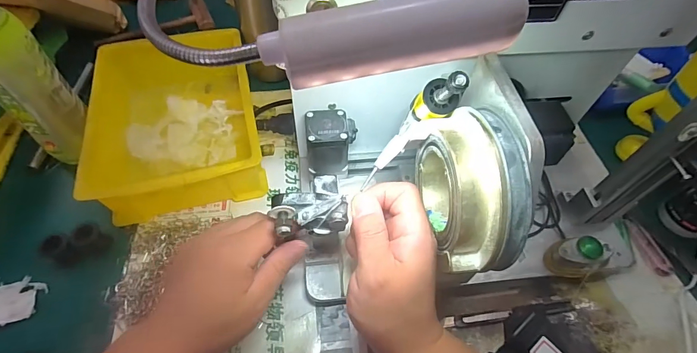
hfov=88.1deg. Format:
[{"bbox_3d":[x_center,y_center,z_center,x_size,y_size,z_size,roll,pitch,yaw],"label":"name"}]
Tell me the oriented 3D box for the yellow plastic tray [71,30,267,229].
[{"bbox_3d":[-0.206,-0.064,0.442,0.175,0.074,0.226,-12,57,-11],"label":"yellow plastic tray"}]

